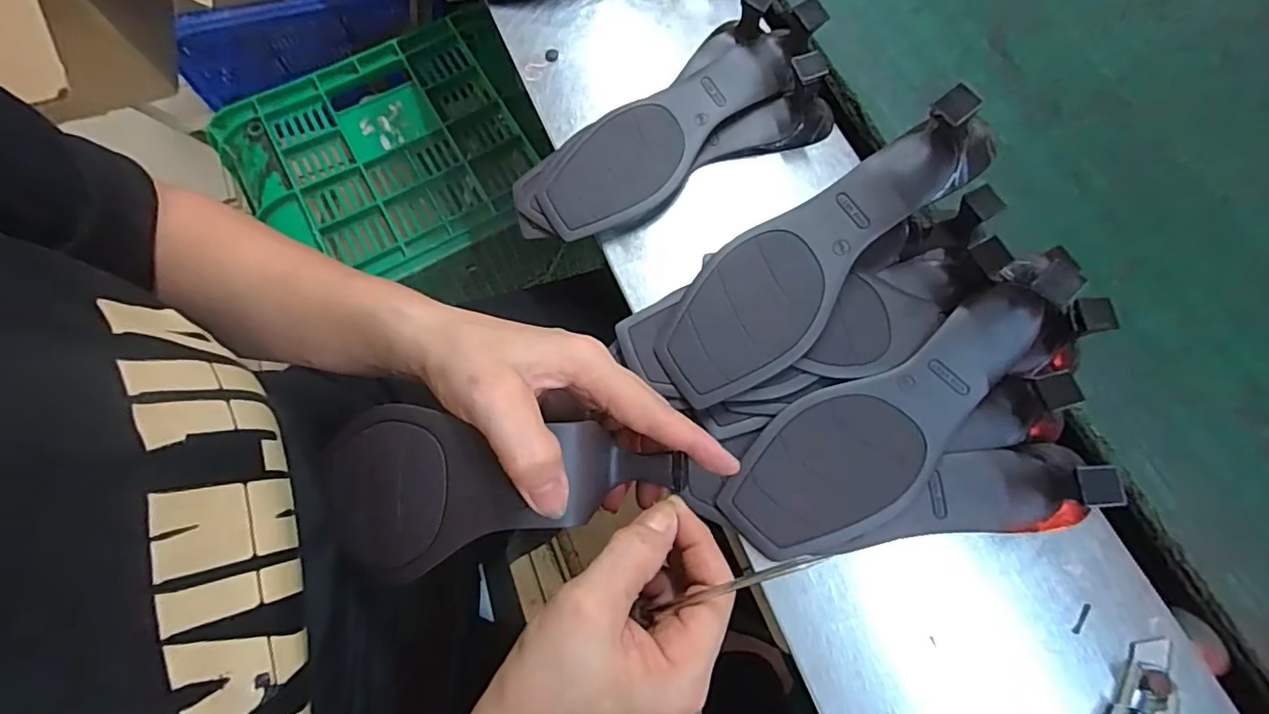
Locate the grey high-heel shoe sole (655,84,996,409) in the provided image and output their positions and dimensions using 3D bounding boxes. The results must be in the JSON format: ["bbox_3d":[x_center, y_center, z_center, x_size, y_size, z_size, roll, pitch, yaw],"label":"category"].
[{"bbox_3d":[0.106,-0.065,0.333,0.227,0.049,0.079,-41,76,3],"label":"grey high-heel shoe sole"}]

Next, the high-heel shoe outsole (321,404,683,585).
[{"bbox_3d":[-0.066,0.059,0.266,0.167,0.044,0.071,-4,70,3],"label":"high-heel shoe outsole"}]

